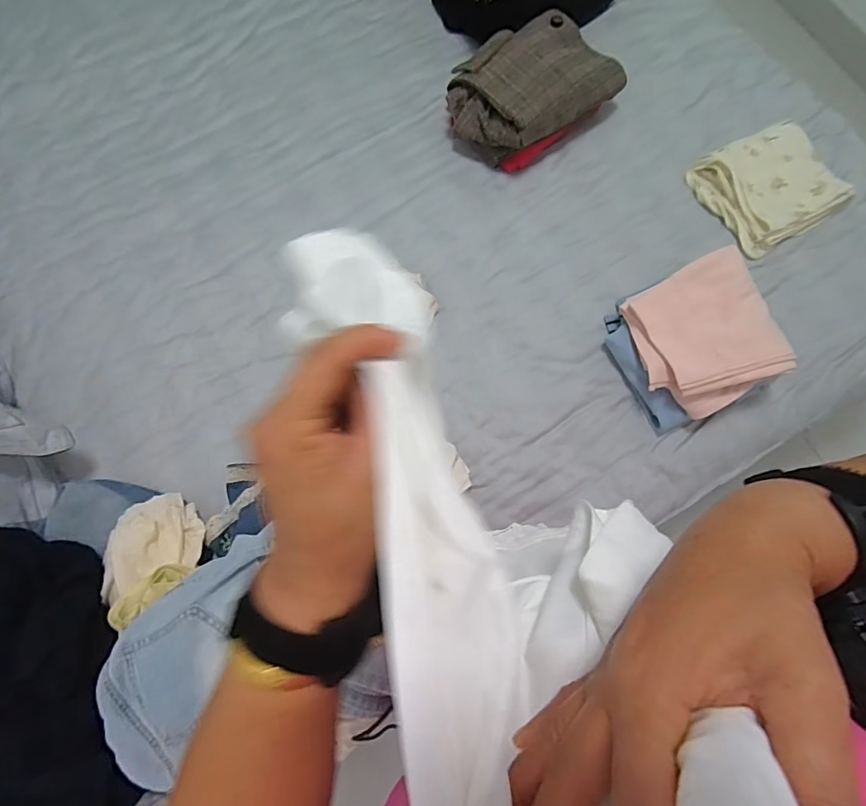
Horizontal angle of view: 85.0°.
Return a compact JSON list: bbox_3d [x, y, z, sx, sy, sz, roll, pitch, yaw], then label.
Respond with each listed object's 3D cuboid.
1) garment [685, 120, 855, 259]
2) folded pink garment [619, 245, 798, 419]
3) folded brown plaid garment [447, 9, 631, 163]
[{"bbox_3d":[0.586,-0.382,0.822,0.206,0.057,0.200,-29,78,-6],"label":"garment"},{"bbox_3d":[0.404,-0.100,0.701,0.191,0.073,0.211,-22,77,-5],"label":"folded pink garment"},{"bbox_3d":[0.173,-0.557,0.844,0.287,0.110,0.198,-37,79,-8],"label":"folded brown plaid garment"}]

